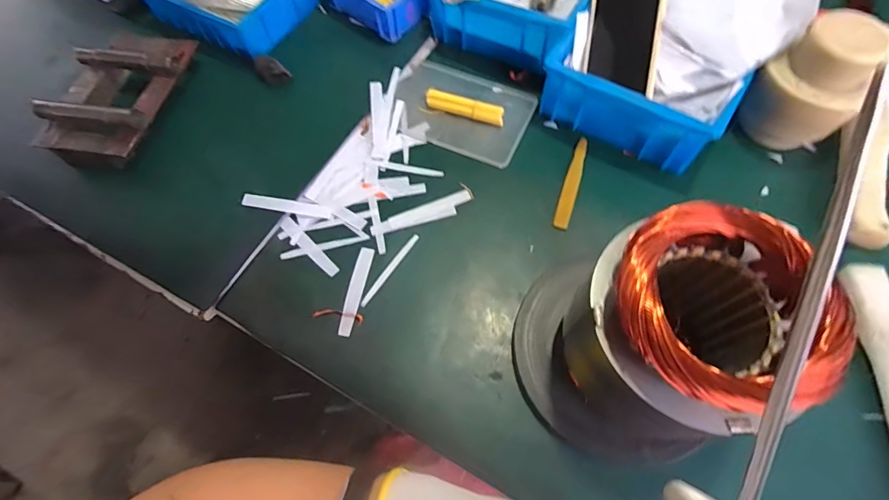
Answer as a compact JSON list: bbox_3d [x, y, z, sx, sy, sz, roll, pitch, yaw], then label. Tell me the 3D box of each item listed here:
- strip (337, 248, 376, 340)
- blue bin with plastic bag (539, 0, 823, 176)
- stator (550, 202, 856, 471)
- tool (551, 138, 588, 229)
[{"bbox_3d":[-0.093,0.042,0.458,0.017,0.004,0.098,9,65,6],"label":"strip"},{"bbox_3d":[0.269,-0.267,0.481,0.219,0.210,0.272,26,68,13],"label":"blue bin with plastic bag"},{"bbox_3d":[0.166,0.082,0.336,0.144,0.186,0.155,10,65,6],"label":"stator"},{"bbox_3d":[0.150,-0.080,0.507,0.018,0.004,0.130,18,66,10],"label":"tool"}]

